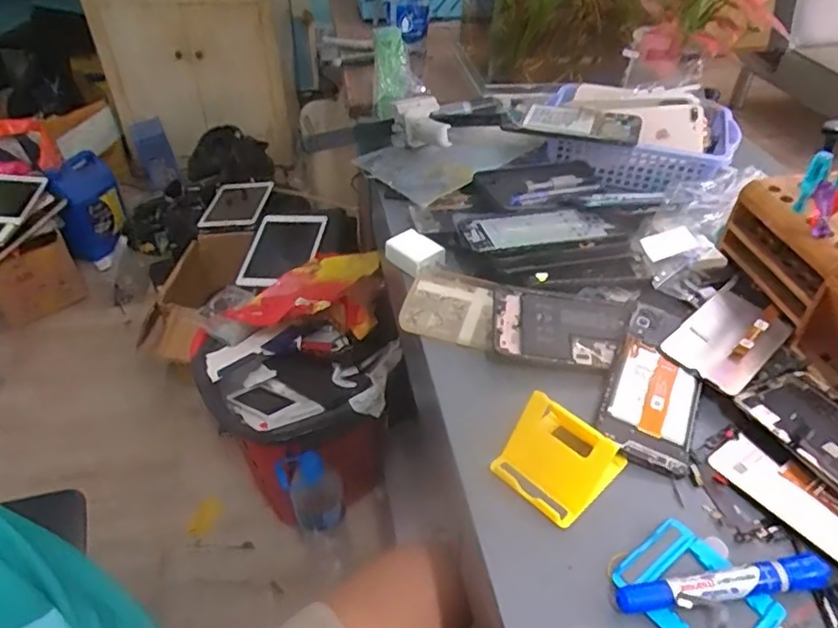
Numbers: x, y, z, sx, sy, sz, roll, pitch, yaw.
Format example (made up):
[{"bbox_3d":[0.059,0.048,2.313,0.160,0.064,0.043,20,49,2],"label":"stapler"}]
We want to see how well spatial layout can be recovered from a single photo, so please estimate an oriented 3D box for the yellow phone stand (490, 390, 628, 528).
[{"bbox_3d":[0.103,0.099,0.441,0.070,0.048,0.075,32,50,31],"label":"yellow phone stand"}]

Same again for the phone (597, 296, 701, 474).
[{"bbox_3d":[0.195,0.054,0.501,0.071,0.010,0.155,20,53,11],"label":"phone"}]

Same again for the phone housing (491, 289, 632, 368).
[{"bbox_3d":[0.131,0.011,0.543,0.127,0.013,0.077,3,55,-4],"label":"phone housing"}]

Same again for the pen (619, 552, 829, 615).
[{"bbox_3d":[0.190,0.168,0.376,0.134,0.013,0.019,-6,42,-8],"label":"pen"}]

